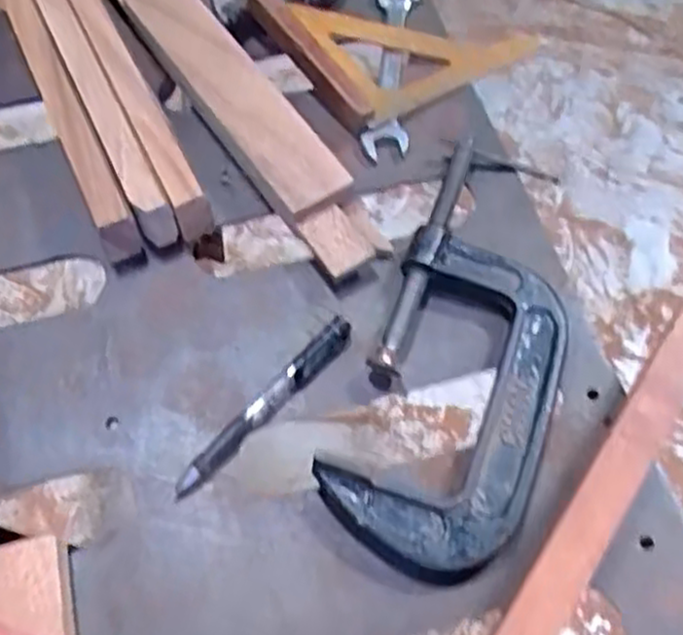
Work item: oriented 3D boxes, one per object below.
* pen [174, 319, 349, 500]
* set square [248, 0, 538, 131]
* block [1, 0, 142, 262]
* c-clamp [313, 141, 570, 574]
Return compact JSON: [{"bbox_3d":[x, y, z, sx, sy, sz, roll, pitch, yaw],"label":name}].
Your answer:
[{"bbox_3d":[-0.043,0.050,0.438,0.014,0.011,0.135,39,68,20],"label":"pen"},{"bbox_3d":[0.044,-0.180,0.561,0.214,0.020,0.106,3,60,-12],"label":"set square"},{"bbox_3d":[-0.202,-0.162,0.537,0.021,0.051,0.291,-24,63,-12],"label":"block"},{"bbox_3d":[0.073,0.020,0.438,0.110,0.045,0.238,19,62,11],"label":"c-clamp"}]

